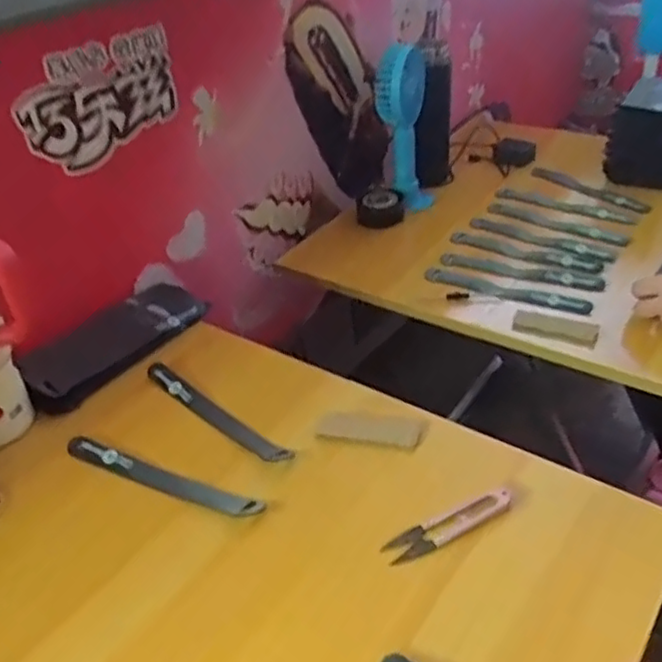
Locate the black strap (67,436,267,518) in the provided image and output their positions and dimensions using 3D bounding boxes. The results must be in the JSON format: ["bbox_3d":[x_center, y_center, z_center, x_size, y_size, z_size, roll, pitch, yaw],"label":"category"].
[{"bbox_3d":[-0.140,0.120,0.547,0.191,0.008,0.022,13,40,24],"label":"black strap"}]

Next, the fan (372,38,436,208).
[{"bbox_3d":[0.097,-0.263,0.893,0.077,0.218,0.059,-2,36,5],"label":"fan"}]

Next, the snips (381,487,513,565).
[{"bbox_3d":[0.085,0.138,0.481,0.098,0.013,0.022,-21,38,-20],"label":"snips"}]

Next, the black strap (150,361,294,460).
[{"bbox_3d":[-0.106,0.073,0.605,0.190,0.008,0.021,26,46,36],"label":"black strap"}]

